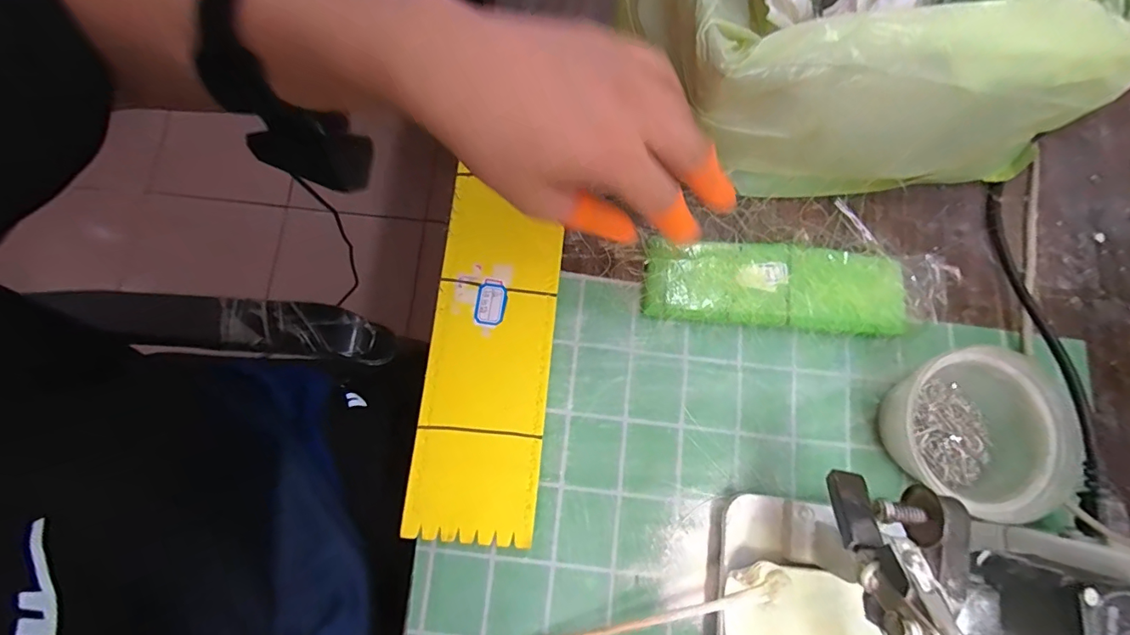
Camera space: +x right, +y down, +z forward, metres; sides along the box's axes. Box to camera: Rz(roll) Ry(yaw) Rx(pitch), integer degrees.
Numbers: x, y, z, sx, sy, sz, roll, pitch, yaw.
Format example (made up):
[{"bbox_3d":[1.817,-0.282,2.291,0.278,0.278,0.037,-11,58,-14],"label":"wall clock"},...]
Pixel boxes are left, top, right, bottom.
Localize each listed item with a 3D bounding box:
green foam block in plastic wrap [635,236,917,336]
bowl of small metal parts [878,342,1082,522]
[{"bbox_3d":[0.147,-0.022,0.342,0.180,0.014,0.059,5,79,0],"label":"green foam block in plastic wrap"},{"bbox_3d":[0.256,0.067,0.306,0.093,0.055,0.090,0,79,-1],"label":"bowl of small metal parts"}]

